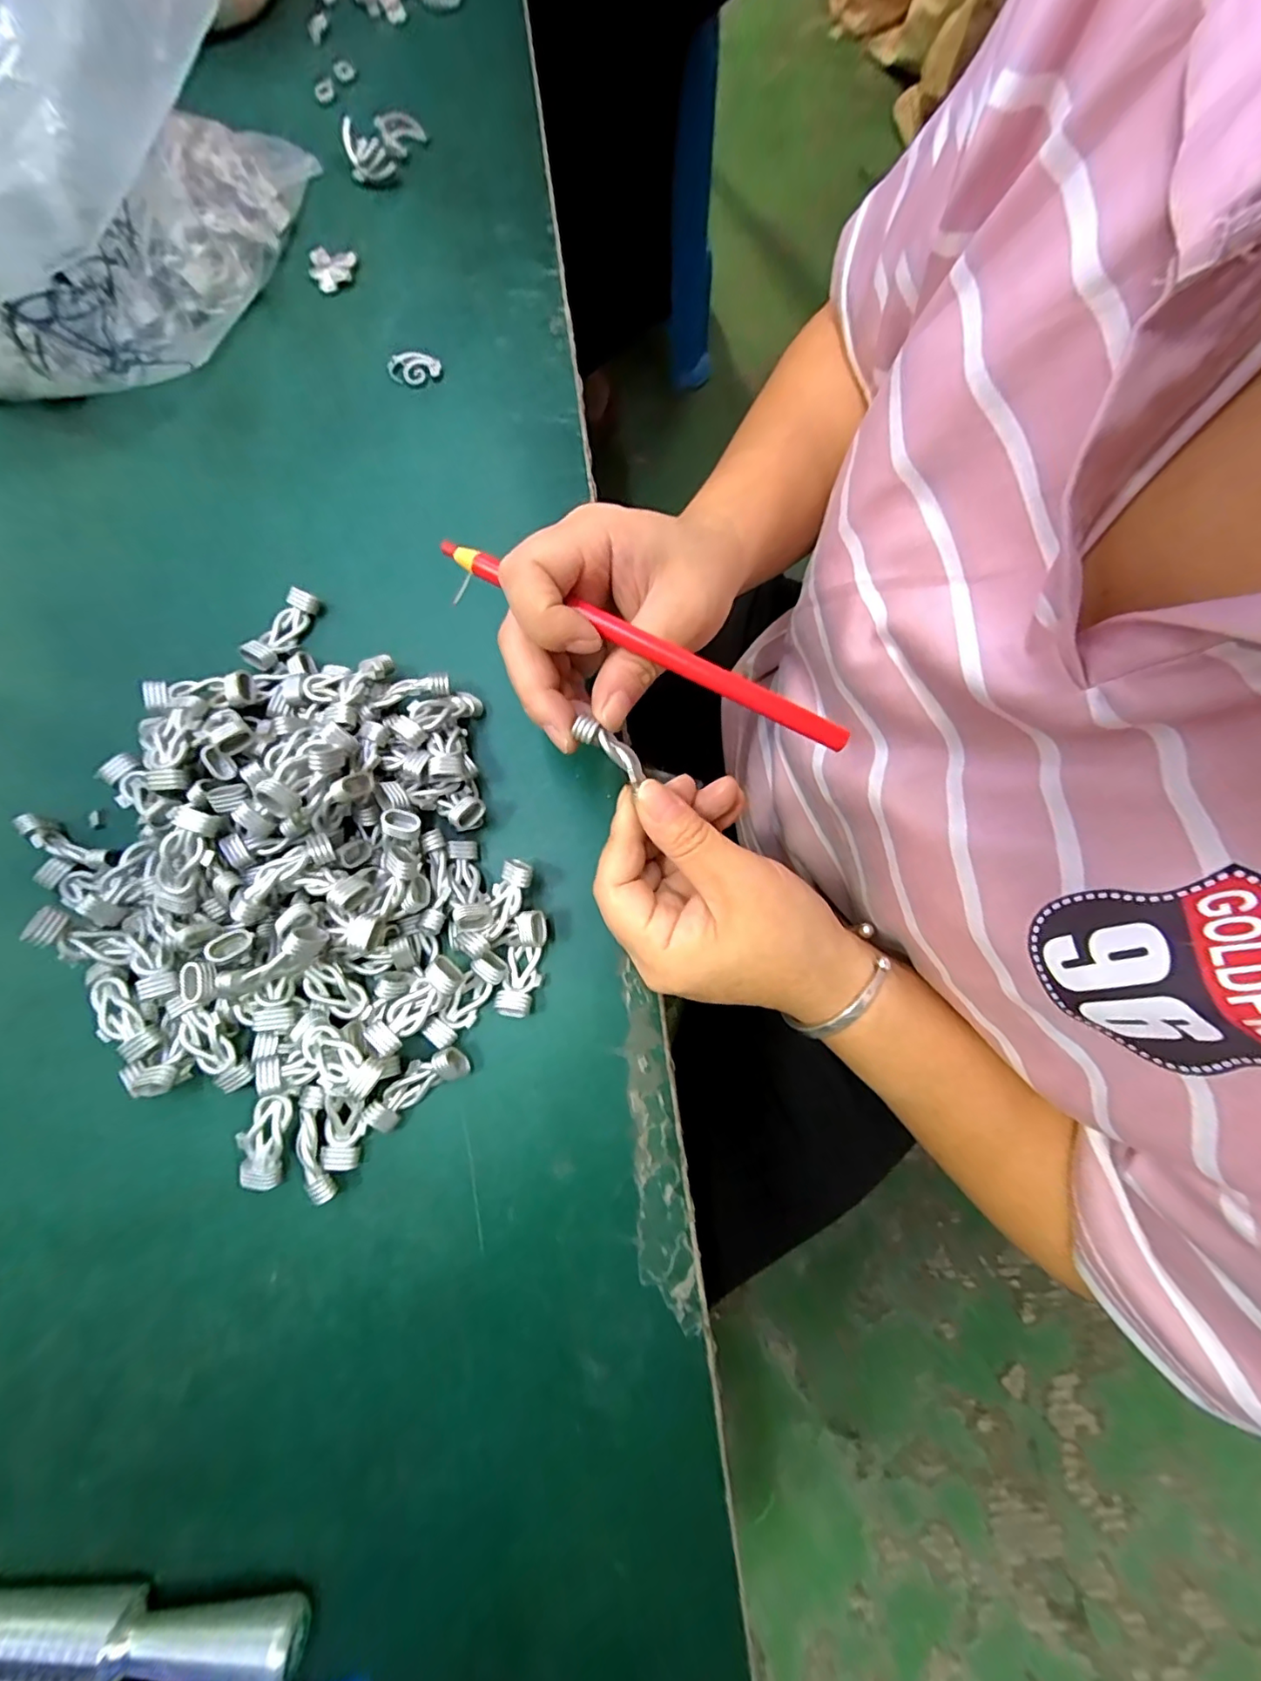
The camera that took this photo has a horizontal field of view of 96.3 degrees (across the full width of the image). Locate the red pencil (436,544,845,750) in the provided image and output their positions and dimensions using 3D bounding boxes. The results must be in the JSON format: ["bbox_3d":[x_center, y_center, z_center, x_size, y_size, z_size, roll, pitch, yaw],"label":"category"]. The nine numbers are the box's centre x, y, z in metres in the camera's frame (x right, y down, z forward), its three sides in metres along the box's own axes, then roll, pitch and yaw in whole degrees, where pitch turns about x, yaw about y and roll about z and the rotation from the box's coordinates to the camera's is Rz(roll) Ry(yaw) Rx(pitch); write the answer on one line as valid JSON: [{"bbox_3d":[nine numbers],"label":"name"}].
[{"bbox_3d":[0.004,-0.074,0.213,0.168,0.005,0.009,27,80,2],"label":"red pencil"}]

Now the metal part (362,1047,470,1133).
[{"bbox_3d":[-0.091,0.104,0.240,0.044,0.013,0.016,-35,82,-7],"label":"metal part"}]

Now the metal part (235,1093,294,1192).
[{"bbox_3d":[-0.150,0.124,0.237,0.018,0.015,0.035,6,80,0],"label":"metal part"}]

